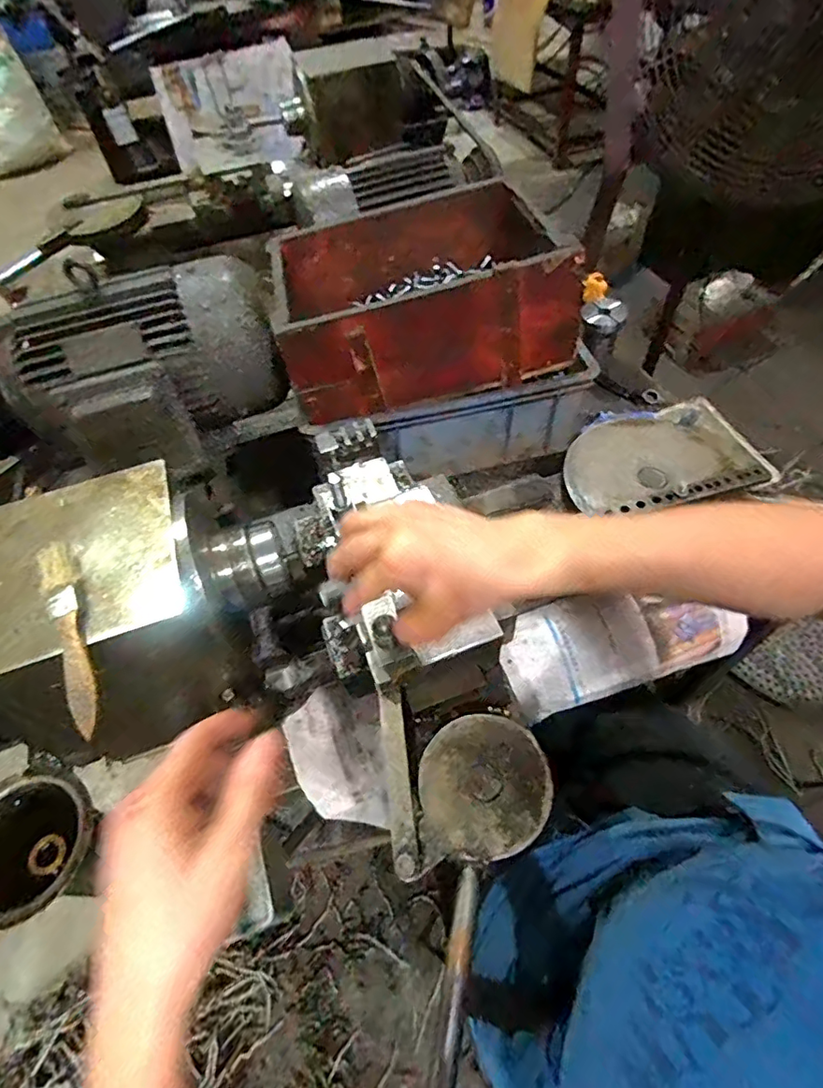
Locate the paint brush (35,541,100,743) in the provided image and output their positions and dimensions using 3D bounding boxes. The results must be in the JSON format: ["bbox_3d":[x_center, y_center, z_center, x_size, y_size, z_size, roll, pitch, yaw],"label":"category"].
[{"bbox_3d":[-0.227,0.055,0.358,0.021,0.014,0.151,-28,58,-14],"label":"paint brush"}]

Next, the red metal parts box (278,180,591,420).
[{"bbox_3d":[0.006,-0.333,0.705,0.353,0.151,0.265,-13,55,-4],"label":"red metal parts box"}]

